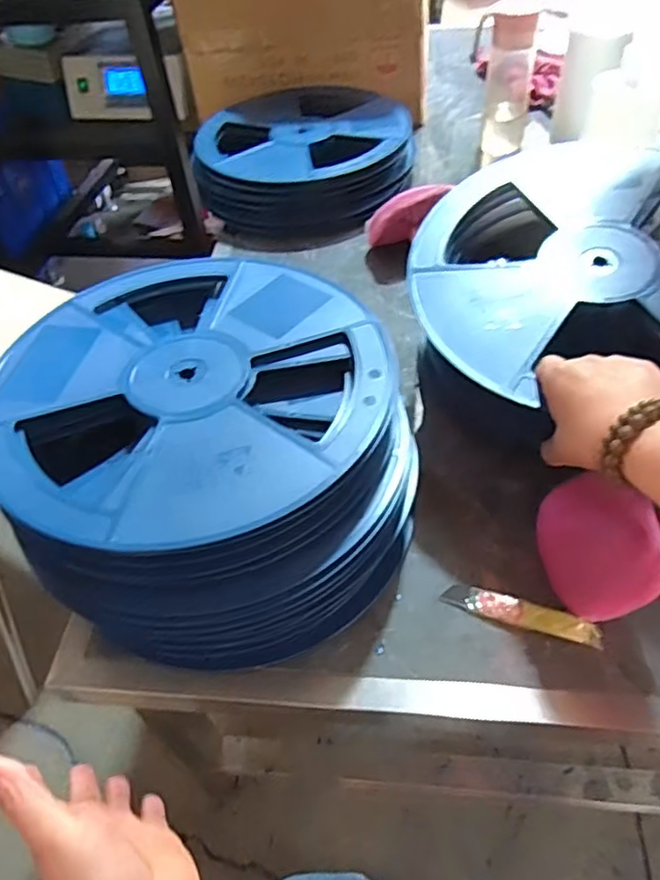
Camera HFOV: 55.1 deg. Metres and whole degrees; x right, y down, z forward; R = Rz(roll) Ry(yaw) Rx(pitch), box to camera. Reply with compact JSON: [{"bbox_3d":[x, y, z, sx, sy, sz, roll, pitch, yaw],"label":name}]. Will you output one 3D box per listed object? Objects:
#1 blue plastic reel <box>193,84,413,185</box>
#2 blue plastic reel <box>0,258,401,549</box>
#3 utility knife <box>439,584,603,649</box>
[{"bbox_3d":[-0.051,-0.471,0.965,0.313,0.027,0.284,26,57,25],"label":"blue plastic reel"},{"bbox_3d":[-0.113,-0.052,0.508,0.308,0.025,0.299,-18,50,-9],"label":"blue plastic reel"},{"bbox_3d":[0.151,0.138,0.503,0.120,0.014,0.022,13,52,17],"label":"utility knife"}]

